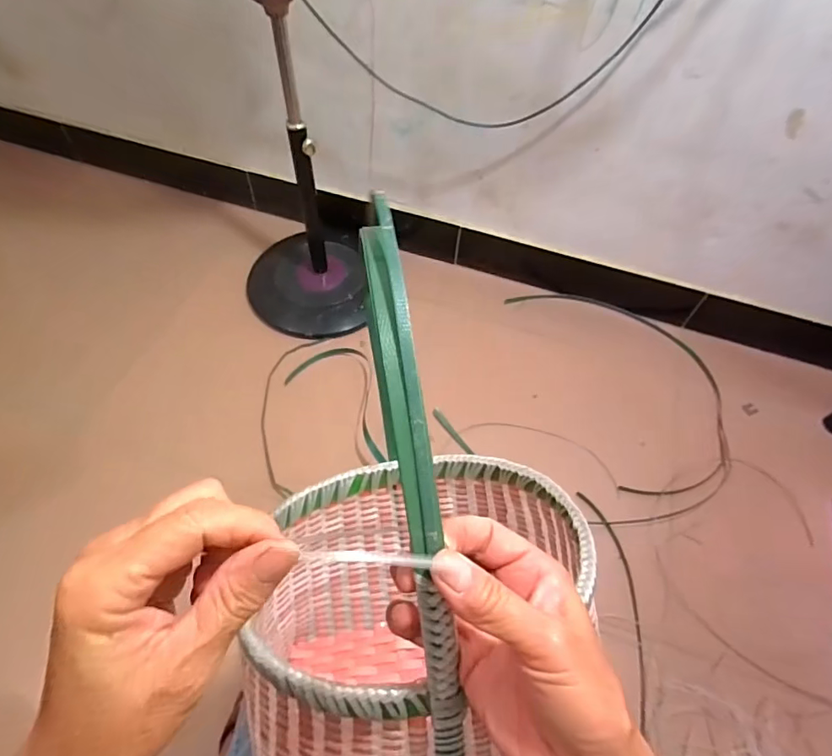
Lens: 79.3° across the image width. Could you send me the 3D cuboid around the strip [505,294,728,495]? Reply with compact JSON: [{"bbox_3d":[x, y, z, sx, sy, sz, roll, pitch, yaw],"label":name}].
[{"bbox_3d":[0.505,-0.015,1.181,0.360,0.049,0.590,-18,62,-10],"label":"strip"}]

